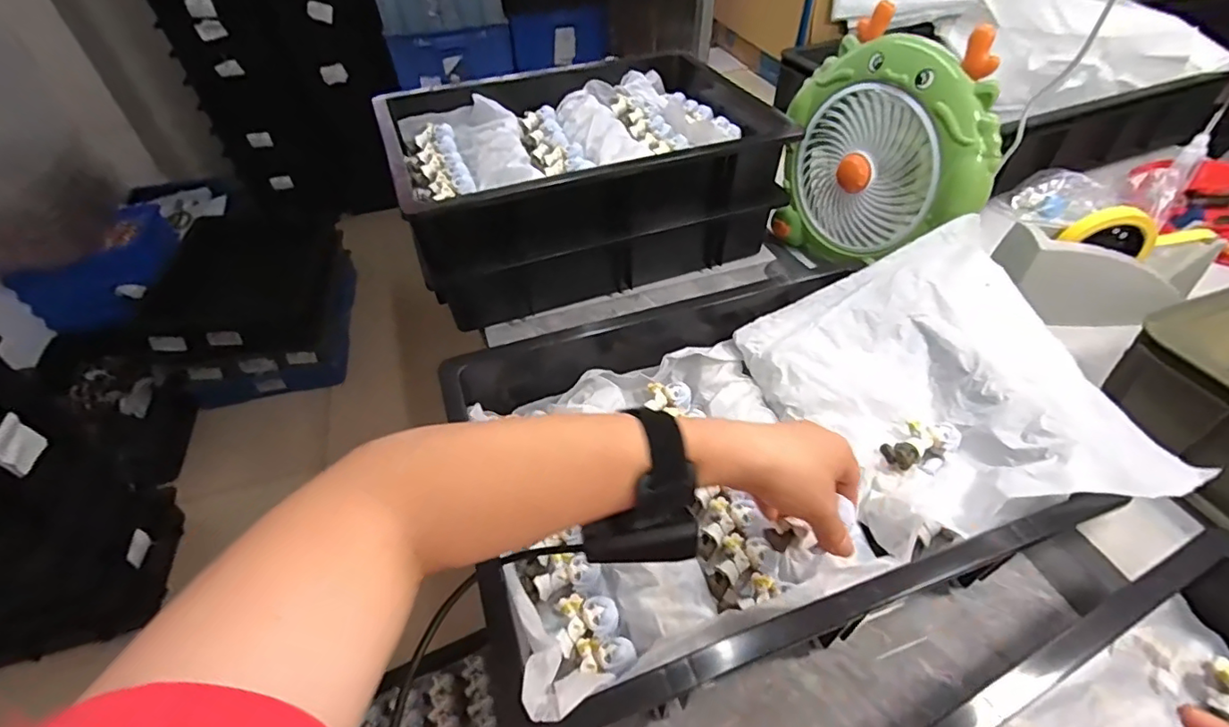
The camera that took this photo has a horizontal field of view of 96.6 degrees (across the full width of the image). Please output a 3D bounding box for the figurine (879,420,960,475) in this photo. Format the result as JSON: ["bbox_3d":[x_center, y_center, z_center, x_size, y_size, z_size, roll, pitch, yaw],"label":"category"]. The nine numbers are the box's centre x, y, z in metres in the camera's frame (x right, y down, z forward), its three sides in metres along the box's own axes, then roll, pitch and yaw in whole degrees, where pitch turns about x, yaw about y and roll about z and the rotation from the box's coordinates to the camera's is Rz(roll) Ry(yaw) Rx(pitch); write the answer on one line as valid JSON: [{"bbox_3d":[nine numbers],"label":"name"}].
[{"bbox_3d":[0.256,0.068,0.455,0.058,0.019,0.038,-27,50,-22],"label":"figurine"}]

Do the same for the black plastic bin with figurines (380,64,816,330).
[{"bbox_3d":[-0.027,-0.248,0.731,0.487,0.177,0.320,-18,48,-15],"label":"black plastic bin with figurines"}]

